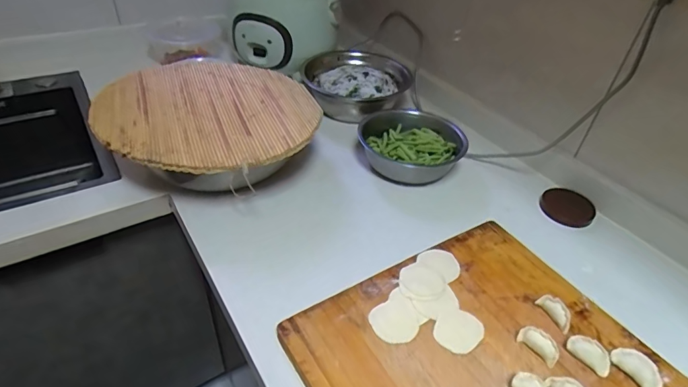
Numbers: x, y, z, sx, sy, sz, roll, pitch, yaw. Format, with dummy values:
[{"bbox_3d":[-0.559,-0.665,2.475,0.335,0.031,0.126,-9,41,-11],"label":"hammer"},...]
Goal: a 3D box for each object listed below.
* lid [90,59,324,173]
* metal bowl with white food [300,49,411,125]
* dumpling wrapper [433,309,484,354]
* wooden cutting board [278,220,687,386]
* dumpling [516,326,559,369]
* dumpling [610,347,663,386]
[{"bbox_3d":[-0.218,-0.144,0.668,0.314,0.017,0.348,-17,44,-25],"label":"lid"},{"bbox_3d":[0.022,-0.236,0.893,0.219,0.075,0.192,0,40,-6],"label":"metal bowl with white food"},{"bbox_3d":[0.132,0.155,0.476,0.058,0.004,0.047,-28,50,-33],"label":"dumpling wrapper"},{"bbox_3d":[0.207,0.231,0.389,0.349,0.026,0.491,-21,46,-28],"label":"wooden cutting board"},{"bbox_3d":[0.216,0.165,0.458,0.018,0.023,0.044,-29,50,-34],"label":"dumpling"},{"bbox_3d":[0.315,0.189,0.446,0.030,0.019,0.051,-20,45,-27],"label":"dumpling"}]

